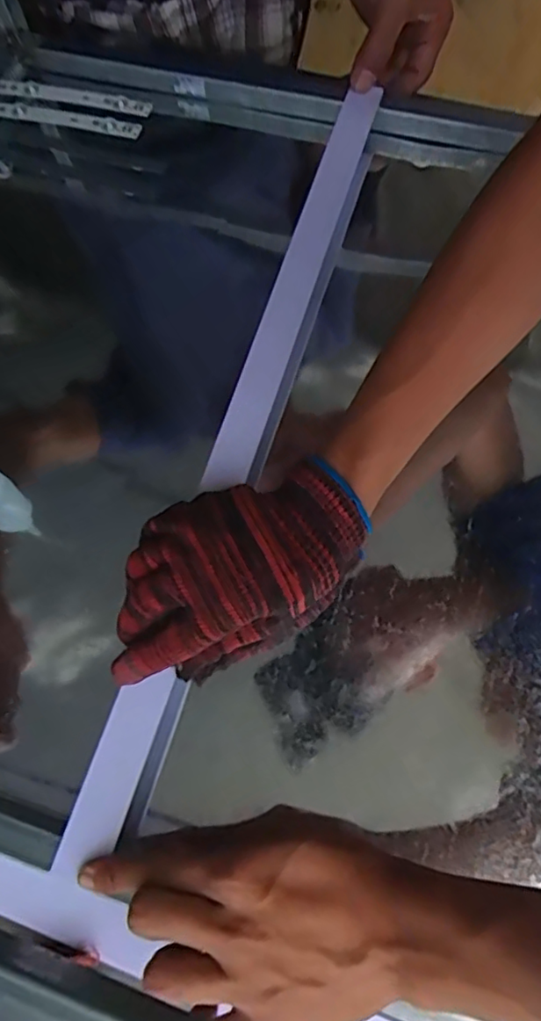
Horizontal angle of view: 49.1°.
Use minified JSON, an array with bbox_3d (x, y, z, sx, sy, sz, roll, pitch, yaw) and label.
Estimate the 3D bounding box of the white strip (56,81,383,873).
[{"bbox_3d":[-0.012,-0.072,0.402,0.028,0.024,0.569,16,72,6],"label":"white strip"}]

